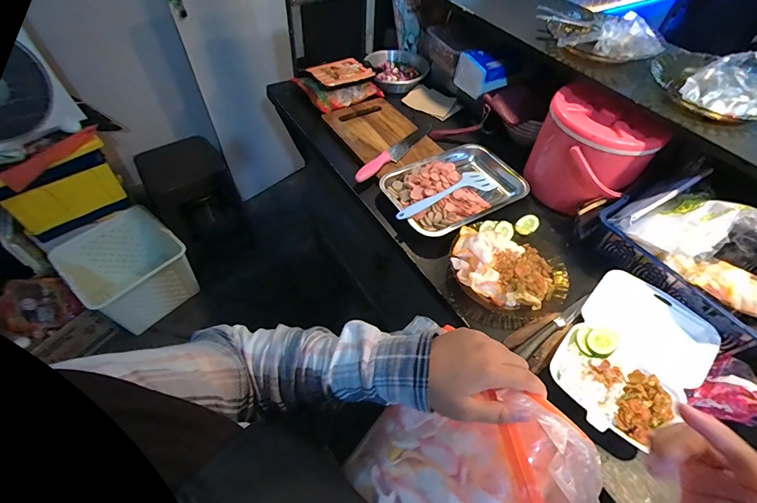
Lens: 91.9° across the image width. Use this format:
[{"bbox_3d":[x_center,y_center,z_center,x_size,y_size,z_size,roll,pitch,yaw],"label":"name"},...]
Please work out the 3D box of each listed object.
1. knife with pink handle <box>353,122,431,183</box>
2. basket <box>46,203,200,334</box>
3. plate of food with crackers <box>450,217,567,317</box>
[{"bbox_3d":[0.047,-0.253,0.907,0.038,0.030,0.304,33,60,20],"label":"knife with pink handle"},{"bbox_3d":[-1.014,0.089,1.504,0.385,0.279,0.417,39,62,22],"label":"basket"},{"bbox_3d":[0.251,0.019,0.691,0.211,0.064,0.193,1,55,-1],"label":"plate of food with crackers"}]

